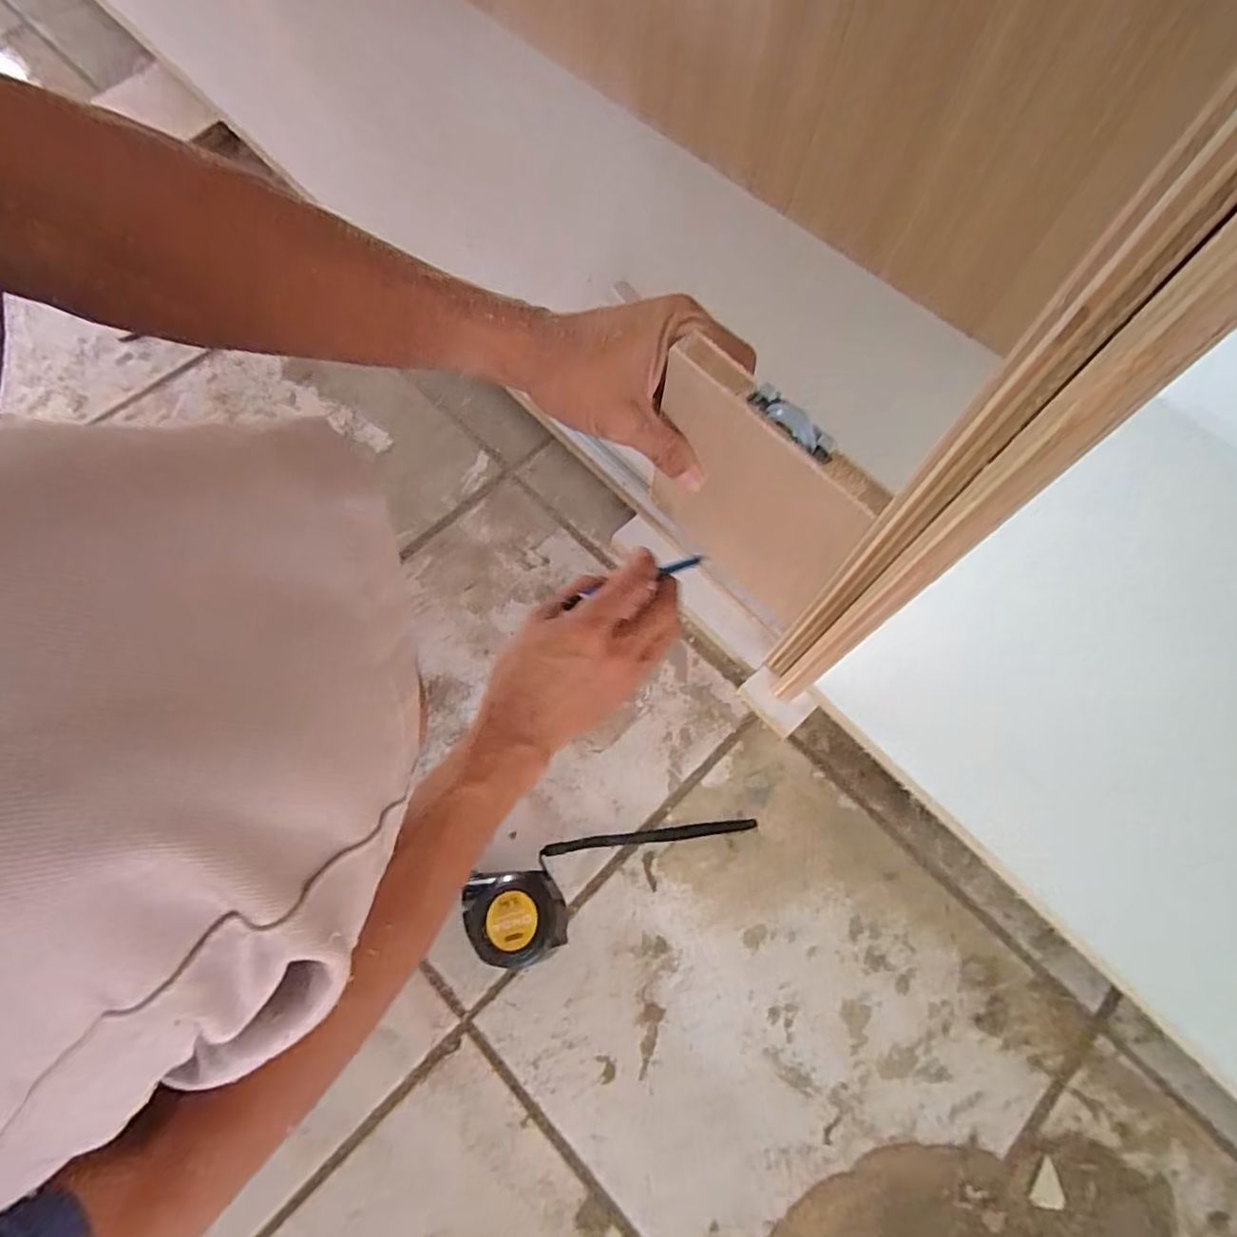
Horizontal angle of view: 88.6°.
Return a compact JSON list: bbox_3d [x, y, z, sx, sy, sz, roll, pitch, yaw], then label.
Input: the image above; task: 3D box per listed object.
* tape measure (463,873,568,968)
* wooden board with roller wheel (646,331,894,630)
[{"bbox_3d":[-0.070,0.202,0.425,0.067,0.045,0.057,-2,69,-2],"label":"tape measure"},{"bbox_3d":[0.075,-0.068,0.377,0.019,0.160,0.130,-39,75,-14],"label":"wooden board with roller wheel"}]

